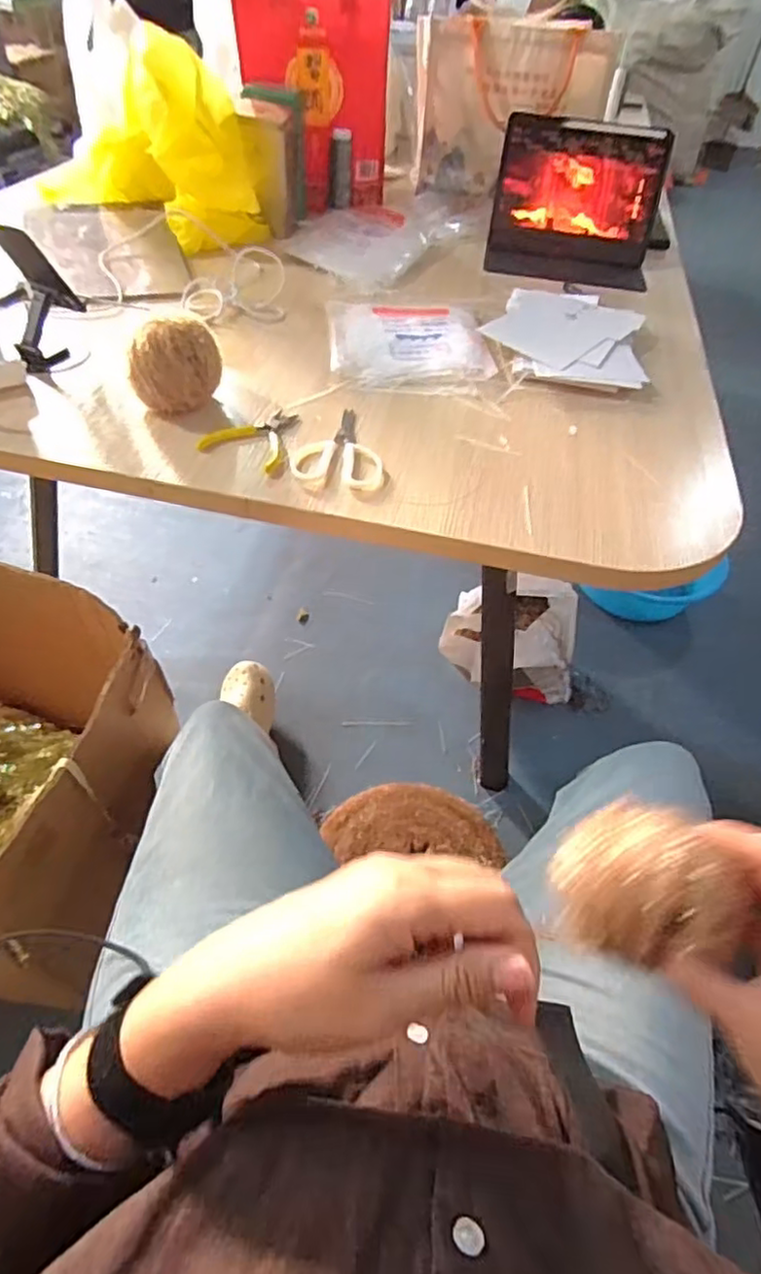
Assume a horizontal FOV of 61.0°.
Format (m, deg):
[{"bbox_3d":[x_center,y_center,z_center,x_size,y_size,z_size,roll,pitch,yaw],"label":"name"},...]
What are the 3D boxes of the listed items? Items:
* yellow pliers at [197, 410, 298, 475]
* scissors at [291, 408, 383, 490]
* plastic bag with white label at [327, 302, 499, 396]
[{"bbox_3d":[-0.127,-0.215,0.691,0.094,0.007,0.105,25,52,15],"label":"yellow pliers"},{"bbox_3d":[-0.040,-0.208,0.696,0.093,0.008,0.149,7,50,1],"label":"scissors"},{"bbox_3d":[0.038,-0.382,0.839,0.203,0.023,0.208,0,50,-5],"label":"plastic bag with white label"}]

